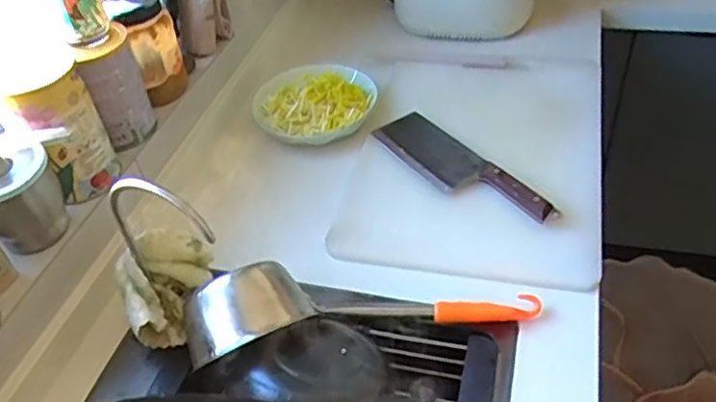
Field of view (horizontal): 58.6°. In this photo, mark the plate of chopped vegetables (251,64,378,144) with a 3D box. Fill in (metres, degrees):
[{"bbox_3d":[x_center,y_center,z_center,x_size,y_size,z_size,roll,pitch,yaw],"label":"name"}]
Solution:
[{"bbox_3d":[-0.072,-0.169,1.031,0.197,0.074,0.190,-3,43,3],"label":"plate of chopped vegetables"}]

